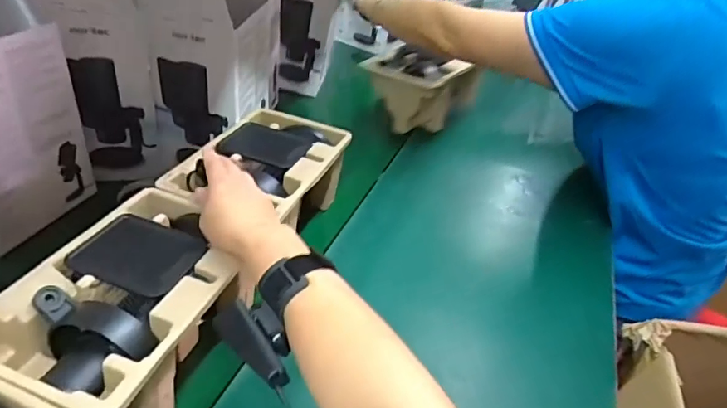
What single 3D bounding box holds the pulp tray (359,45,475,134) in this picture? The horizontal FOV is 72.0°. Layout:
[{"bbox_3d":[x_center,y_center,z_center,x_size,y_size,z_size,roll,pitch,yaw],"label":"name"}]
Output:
[{"bbox_3d":[0.101,-0.206,0.912,0.134,0.128,0.184,25,39,23],"label":"pulp tray"}]

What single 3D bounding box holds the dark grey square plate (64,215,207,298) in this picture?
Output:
[{"bbox_3d":[-0.203,0.044,0.452,0.099,0.007,0.080,15,36,11],"label":"dark grey square plate"}]

